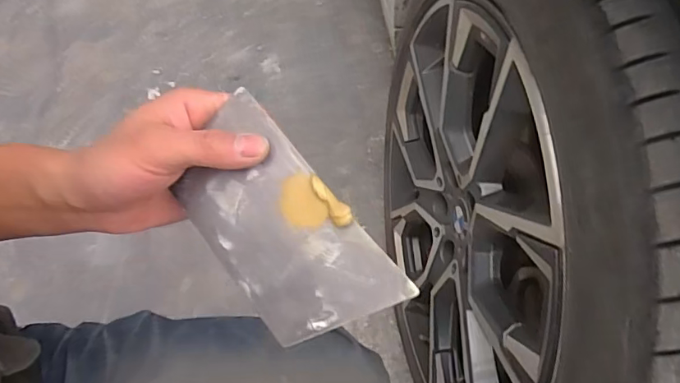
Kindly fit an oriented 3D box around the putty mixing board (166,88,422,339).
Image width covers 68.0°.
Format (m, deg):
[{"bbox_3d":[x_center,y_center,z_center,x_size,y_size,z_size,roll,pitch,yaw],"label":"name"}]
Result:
[{"bbox_3d":[-0.034,0.020,0.262,0.072,0.004,0.134,-46,72,13],"label":"putty mixing board"}]

